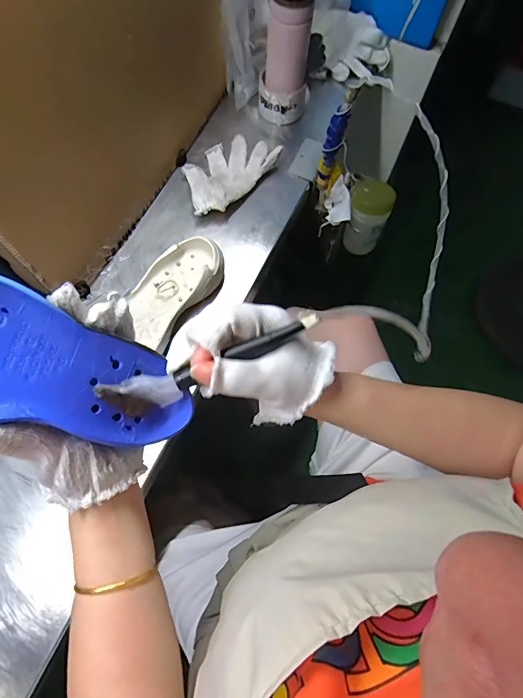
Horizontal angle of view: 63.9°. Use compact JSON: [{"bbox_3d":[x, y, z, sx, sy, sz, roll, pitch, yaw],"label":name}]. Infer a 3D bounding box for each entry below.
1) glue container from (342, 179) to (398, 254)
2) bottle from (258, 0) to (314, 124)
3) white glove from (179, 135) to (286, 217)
[{"bbox_3d":[0.198,-0.248,0.801,0.075,0.132,0.074,-1,68,1],"label":"glue container"},{"bbox_3d":[0.037,-0.470,0.653,0.086,0.231,0.062,7,68,4],"label":"bottle"},{"bbox_3d":[-0.062,-0.289,0.686,0.105,0.033,0.171,36,73,15],"label":"white glove"}]

